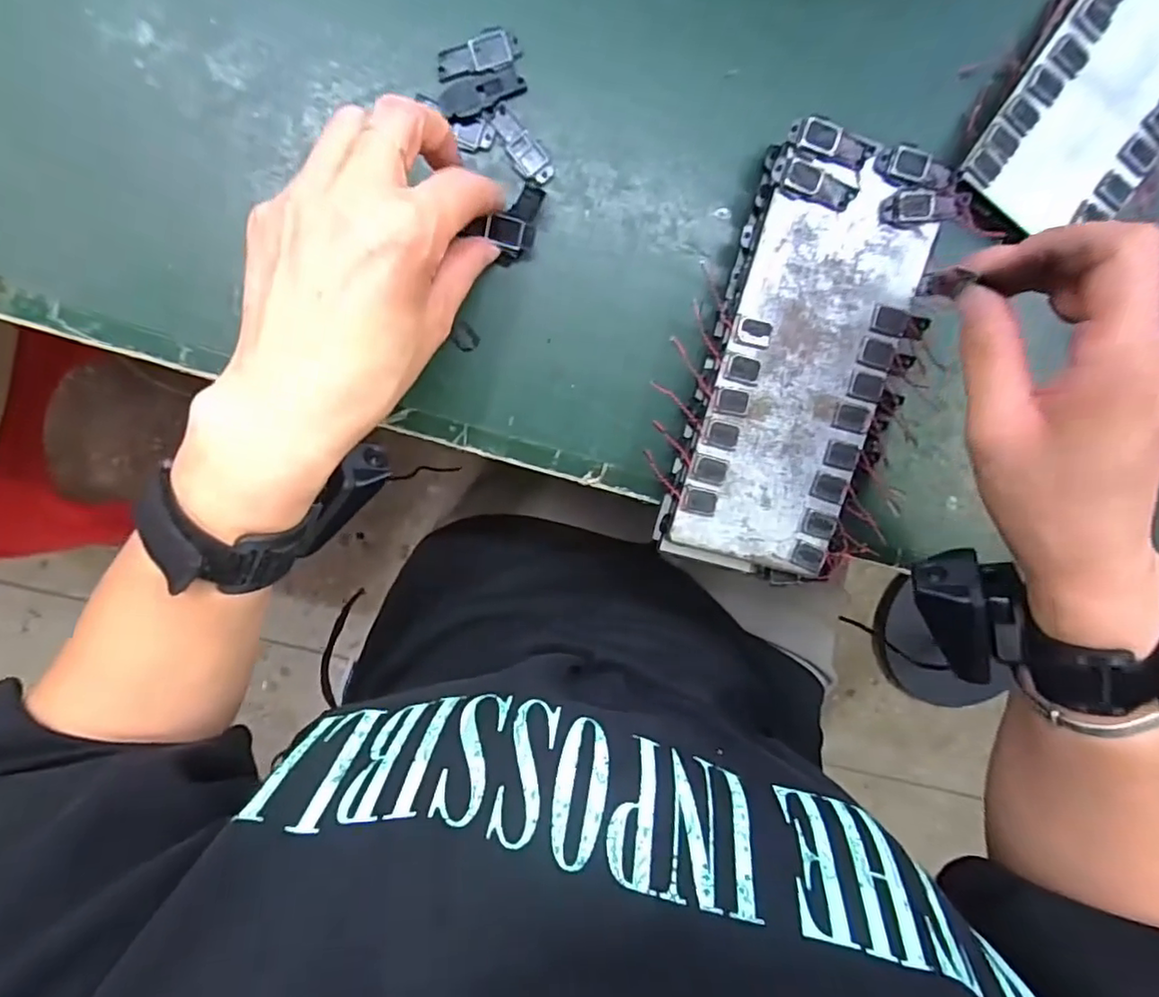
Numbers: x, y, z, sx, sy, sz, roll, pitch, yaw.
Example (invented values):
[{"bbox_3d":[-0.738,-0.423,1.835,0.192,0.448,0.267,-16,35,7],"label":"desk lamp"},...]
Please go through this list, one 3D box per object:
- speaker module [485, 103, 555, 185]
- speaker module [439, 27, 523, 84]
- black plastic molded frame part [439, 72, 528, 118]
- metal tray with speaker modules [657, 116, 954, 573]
[{"bbox_3d":[-0.028,-0.167,0.294,0.015,0.004,0.039,-42,98,3],"label":"speaker module"},{"bbox_3d":[-0.047,-0.204,0.284,0.039,0.004,0.017,-16,98,-1],"label":"speaker module"},{"bbox_3d":[-0.045,-0.188,0.287,0.040,0.004,0.013,-17,98,-1],"label":"black plastic molded frame part"},{"bbox_3d":[0.110,-0.061,0.297,0.093,0.019,0.204,14,97,-5],"label":"metal tray with speaker modules"}]

